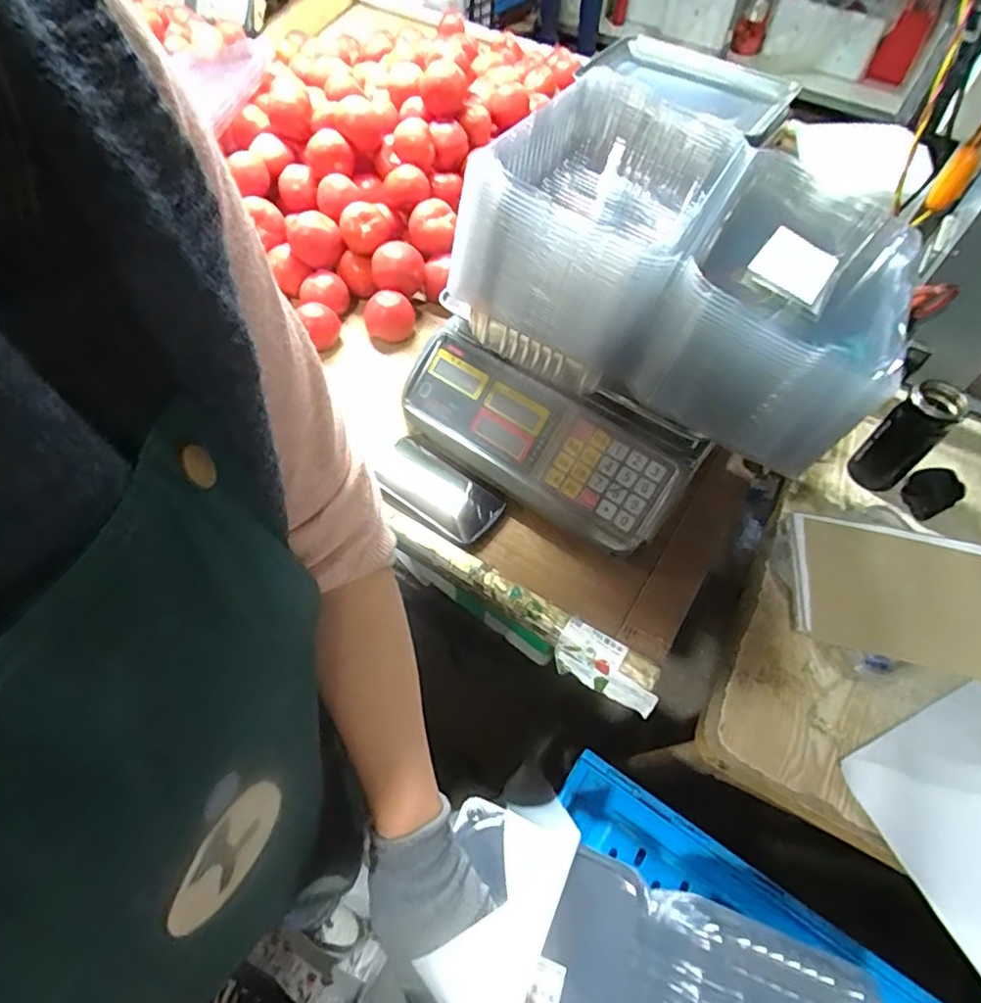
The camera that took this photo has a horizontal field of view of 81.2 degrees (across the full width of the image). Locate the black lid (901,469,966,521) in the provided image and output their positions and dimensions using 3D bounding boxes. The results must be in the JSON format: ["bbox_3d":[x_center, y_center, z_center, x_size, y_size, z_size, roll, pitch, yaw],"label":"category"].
[{"bbox_3d":[0.553,-0.012,0.720,0.011,0.062,0.054,3,48,-57],"label":"black lid"}]

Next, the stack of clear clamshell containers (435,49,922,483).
[{"bbox_3d":[0.188,-0.241,0.542,0.354,0.156,0.295,26,60,14],"label":"stack of clear clamshell containers"}]

